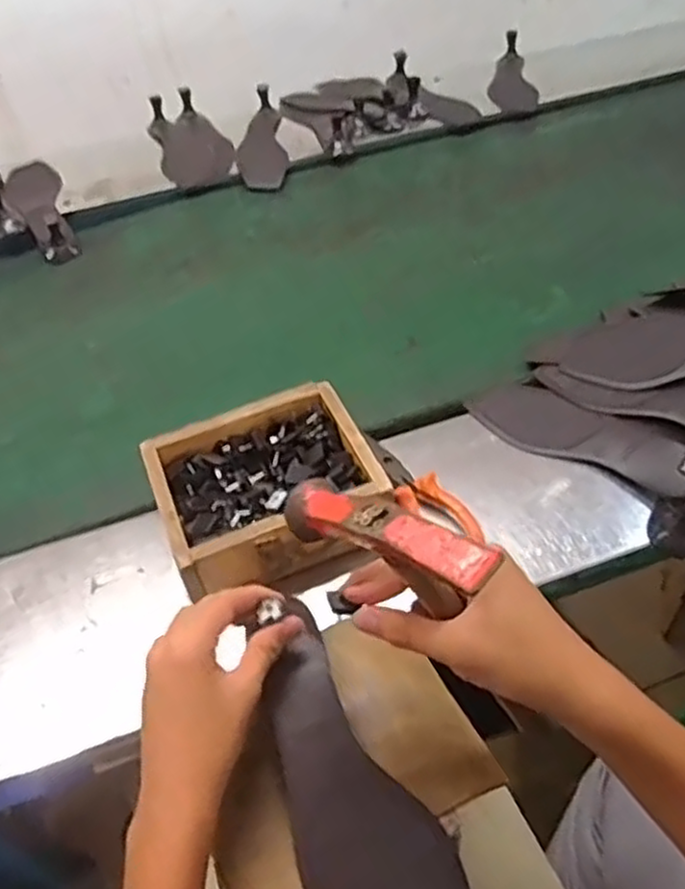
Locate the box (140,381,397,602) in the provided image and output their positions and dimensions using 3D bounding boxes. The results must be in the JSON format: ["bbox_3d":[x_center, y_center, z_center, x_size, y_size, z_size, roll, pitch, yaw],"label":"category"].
[{"bbox_3d":[-0.064,0.041,0.639,0.178,0.070,0.161,-20,48,-12],"label":"box"}]

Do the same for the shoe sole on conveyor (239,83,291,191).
[{"bbox_3d":[-0.125,-0.475,1.134,0.075,0.049,0.231,-7,47,0],"label":"shoe sole on conveyor"}]

